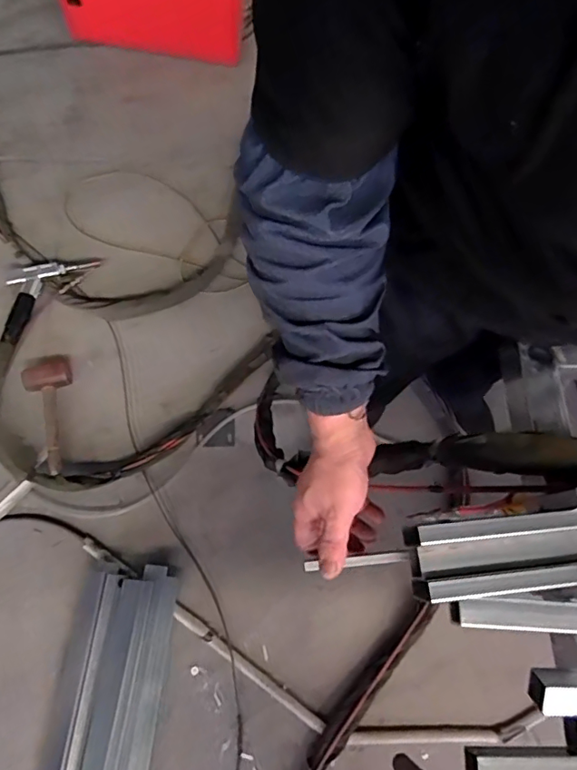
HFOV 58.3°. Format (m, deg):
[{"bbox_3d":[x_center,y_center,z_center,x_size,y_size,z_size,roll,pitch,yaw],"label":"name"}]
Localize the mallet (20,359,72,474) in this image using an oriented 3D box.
[{"bbox_3d":[-0.637,0.081,1.366,0.103,0.061,0.299,-3,71,-7],"label":"mallet"}]

